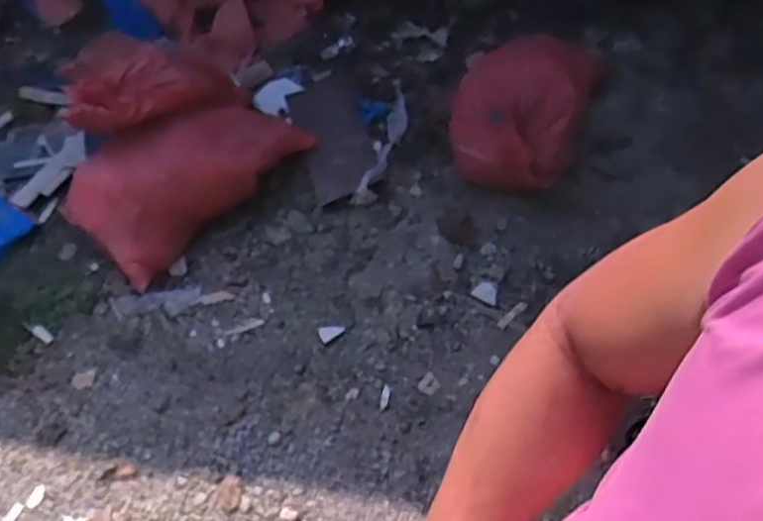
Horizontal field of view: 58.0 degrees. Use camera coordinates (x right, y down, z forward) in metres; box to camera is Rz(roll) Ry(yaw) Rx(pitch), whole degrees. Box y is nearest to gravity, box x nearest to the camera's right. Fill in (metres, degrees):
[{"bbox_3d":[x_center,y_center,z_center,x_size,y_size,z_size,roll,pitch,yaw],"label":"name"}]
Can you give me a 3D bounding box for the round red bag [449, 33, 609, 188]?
[{"bbox_3d":[0.377,-0.410,1.799,0.311,0.285,0.385,20,62,20],"label":"round red bag"}]

